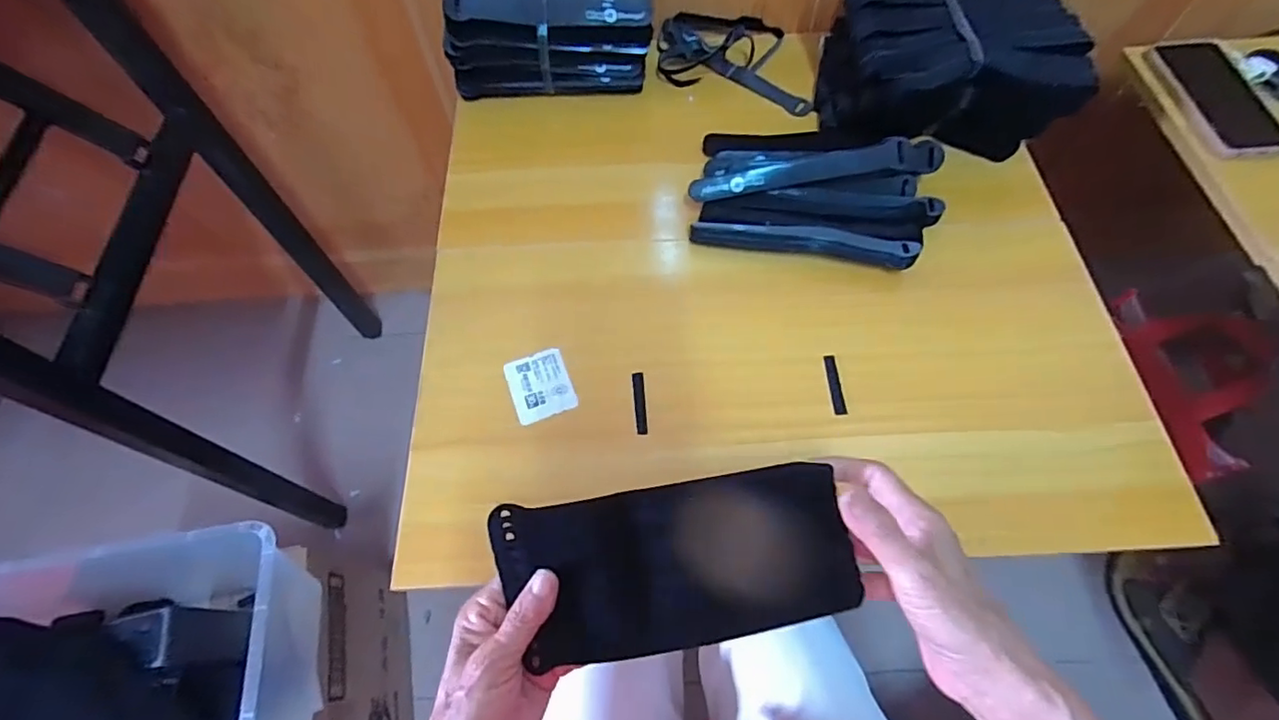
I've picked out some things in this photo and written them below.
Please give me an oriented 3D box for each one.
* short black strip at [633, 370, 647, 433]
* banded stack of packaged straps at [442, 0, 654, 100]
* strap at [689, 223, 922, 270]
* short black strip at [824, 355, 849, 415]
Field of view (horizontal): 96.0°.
[{"bbox_3d":[0.000,0.034,0.471,0.009,0.004,0.054,-4,64,-1],"label":"short black strip"},{"bbox_3d":[-0.089,-0.344,0.601,0.203,0.099,0.095,5,64,4],"label":"banded stack of packaged straps"},{"bbox_3d":[0.147,-0.109,0.524,0.197,0.022,0.026,9,65,6],"label":"strap"},{"bbox_3d":[0.161,0.020,0.476,0.011,0.004,0.053,-1,59,-6],"label":"short black strip"}]

